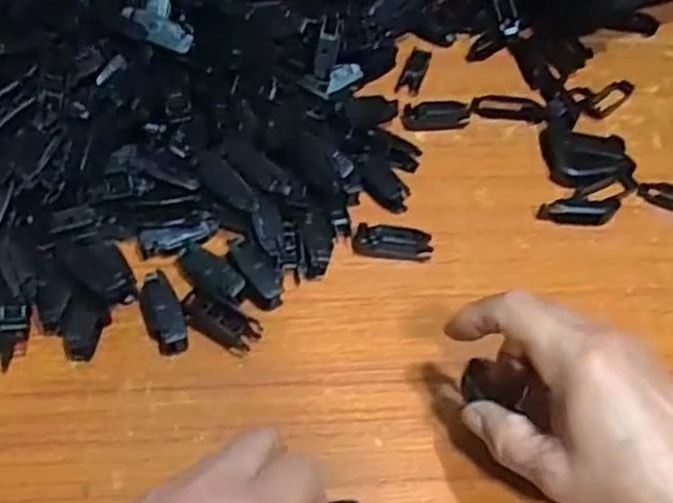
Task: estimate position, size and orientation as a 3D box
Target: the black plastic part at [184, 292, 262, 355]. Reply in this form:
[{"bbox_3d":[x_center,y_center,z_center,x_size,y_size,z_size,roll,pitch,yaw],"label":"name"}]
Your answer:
[{"bbox_3d":[-0.067,0.041,0.413,0.045,0.014,0.019,26,54,14],"label":"black plastic part"}]

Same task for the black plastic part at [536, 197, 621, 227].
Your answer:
[{"bbox_3d":[0.168,-0.029,0.498,0.054,0.013,0.019,3,52,-4],"label":"black plastic part"}]

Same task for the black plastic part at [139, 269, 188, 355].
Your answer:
[{"bbox_3d":[-0.101,0.033,0.413,0.020,0.017,0.054,-20,57,-20],"label":"black plastic part"}]

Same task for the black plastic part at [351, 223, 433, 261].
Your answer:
[{"bbox_3d":[0.037,-0.006,0.460,0.050,0.017,0.017,7,52,-1],"label":"black plastic part"}]

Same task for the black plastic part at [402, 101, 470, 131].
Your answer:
[{"bbox_3d":[0.076,-0.103,0.538,0.051,0.013,0.019,-3,53,-8],"label":"black plastic part"}]

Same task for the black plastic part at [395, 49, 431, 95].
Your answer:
[{"bbox_3d":[0.062,-0.145,0.572,0.018,0.011,0.047,16,52,6],"label":"black plastic part"}]

